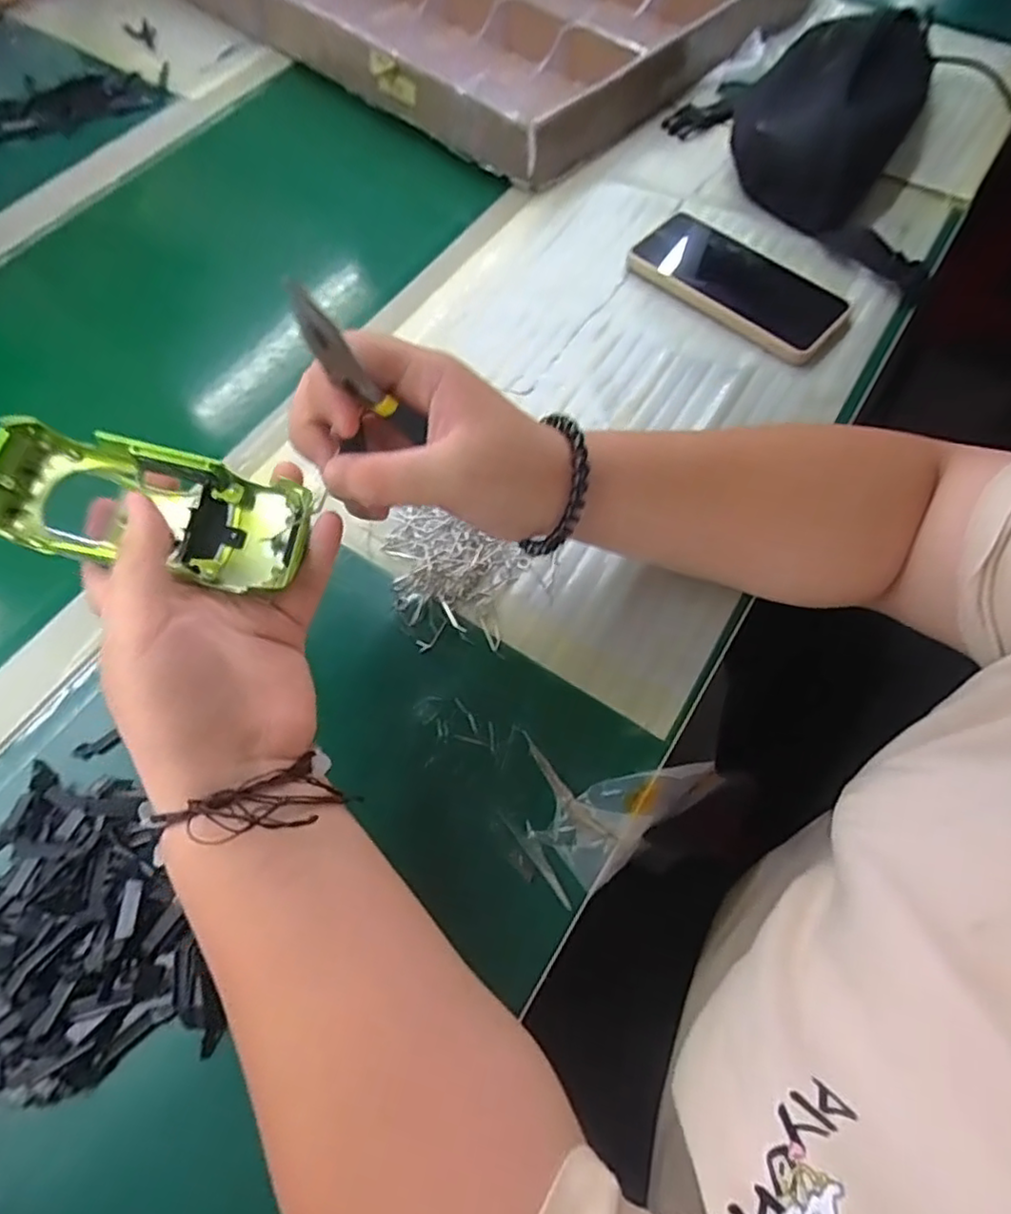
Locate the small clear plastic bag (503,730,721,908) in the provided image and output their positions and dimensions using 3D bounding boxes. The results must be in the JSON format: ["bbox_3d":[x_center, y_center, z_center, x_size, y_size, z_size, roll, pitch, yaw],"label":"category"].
[{"bbox_3d":[0.053,0.095,0.352,0.116,0.034,0.083,-34,68,-15],"label":"small clear plastic bag"}]

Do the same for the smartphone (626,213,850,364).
[{"bbox_3d":[0.180,-0.251,0.493,0.159,0.011,0.082,40,71,18],"label":"smartphone"}]

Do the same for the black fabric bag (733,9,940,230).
[{"bbox_3d":[0.286,-0.452,0.553,0.136,0.068,0.269,31,68,15],"label":"black fabric bag"}]

